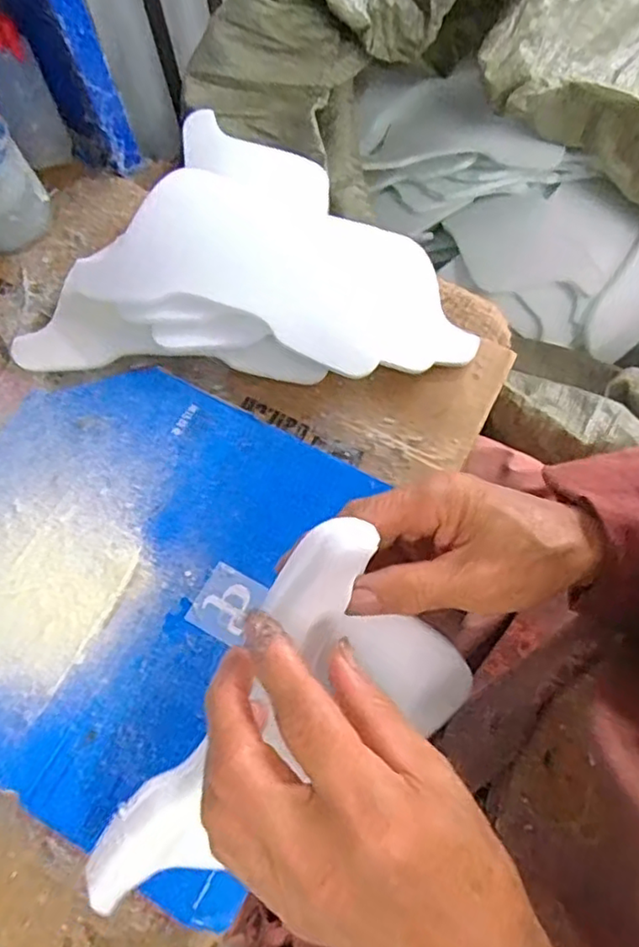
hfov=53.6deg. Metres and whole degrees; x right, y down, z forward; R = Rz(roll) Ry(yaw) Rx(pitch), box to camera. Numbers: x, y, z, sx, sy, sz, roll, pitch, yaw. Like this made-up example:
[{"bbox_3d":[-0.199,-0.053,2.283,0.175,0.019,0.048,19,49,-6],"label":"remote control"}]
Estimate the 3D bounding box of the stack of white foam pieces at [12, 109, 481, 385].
[{"bbox_3d":[-0.049,-0.196,0.524,0.335,0.039,0.238,5,70,3],"label":"stack of white foam pieces"}]

